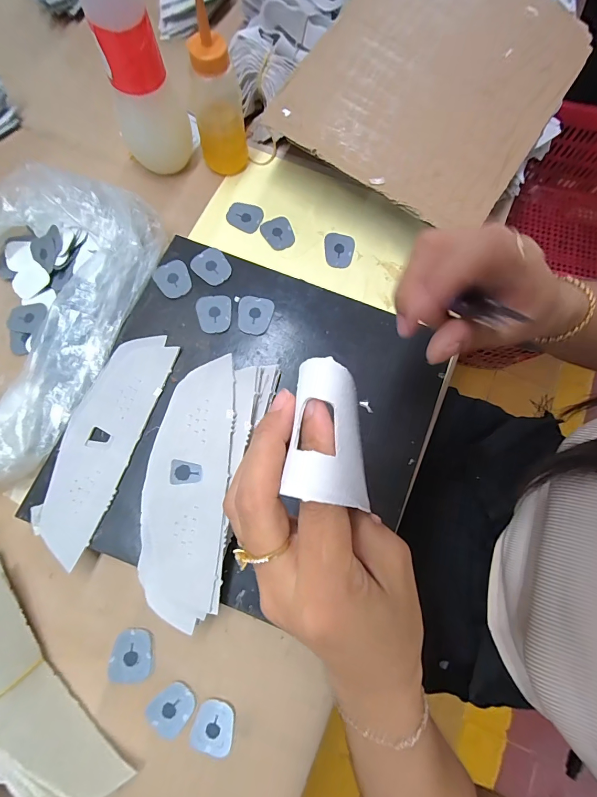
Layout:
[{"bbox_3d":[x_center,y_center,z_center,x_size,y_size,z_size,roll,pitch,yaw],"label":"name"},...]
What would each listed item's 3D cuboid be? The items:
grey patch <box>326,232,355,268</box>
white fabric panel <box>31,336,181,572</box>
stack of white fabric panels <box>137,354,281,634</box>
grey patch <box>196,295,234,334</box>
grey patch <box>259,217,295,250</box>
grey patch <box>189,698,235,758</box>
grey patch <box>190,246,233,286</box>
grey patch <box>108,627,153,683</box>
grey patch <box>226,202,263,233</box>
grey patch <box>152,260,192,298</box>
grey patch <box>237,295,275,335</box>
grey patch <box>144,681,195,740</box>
[{"bbox_3d":[0.045,-0.165,0.382,0.033,0.005,0.039,10,77,1],"label":"grey patch"},{"bbox_3d":[-0.173,0.033,0.305,0.059,0.004,0.196,20,77,3],"label":"white fabric panel"},{"bbox_3d":[-0.080,0.064,0.280,0.075,0.044,0.212,13,77,2],"label":"stack of white fabric panels"},{"bbox_3d":[-0.082,-0.083,0.336,0.033,0.004,0.037,-1,77,-2],"label":"grey patch"},{"bbox_3d":[-0.023,-0.185,0.386,0.033,0.004,0.039,-26,78,-7],"label":"grey patch"},{"bbox_3d":[-0.068,0.266,0.279,0.033,0.004,0.036,15,77,2],"label":"grey patch"},{"bbox_3d":[-0.087,-0.133,0.347,0.038,0.004,0.032,43,79,8],"label":"grey patch"},{"bbox_3d":[-0.140,0.214,0.289,0.033,0.005,0.039,-5,77,-2],"label":"grey patch"},{"bbox_3d":[-0.061,-0.206,0.392,0.037,0.006,0.034,17,77,3],"label":"grey patch"},{"bbox_3d":[-0.124,-0.118,0.342,0.033,0.004,0.039,-30,79,-8],"label":"grey patch"},{"bbox_3d":[-0.043,-0.082,0.337,0.034,0.004,0.038,13,77,2],"label":"grey patch"},{"bbox_3d":[-0.103,0.253,0.281,0.031,0.004,0.037,43,79,8],"label":"grey patch"}]

